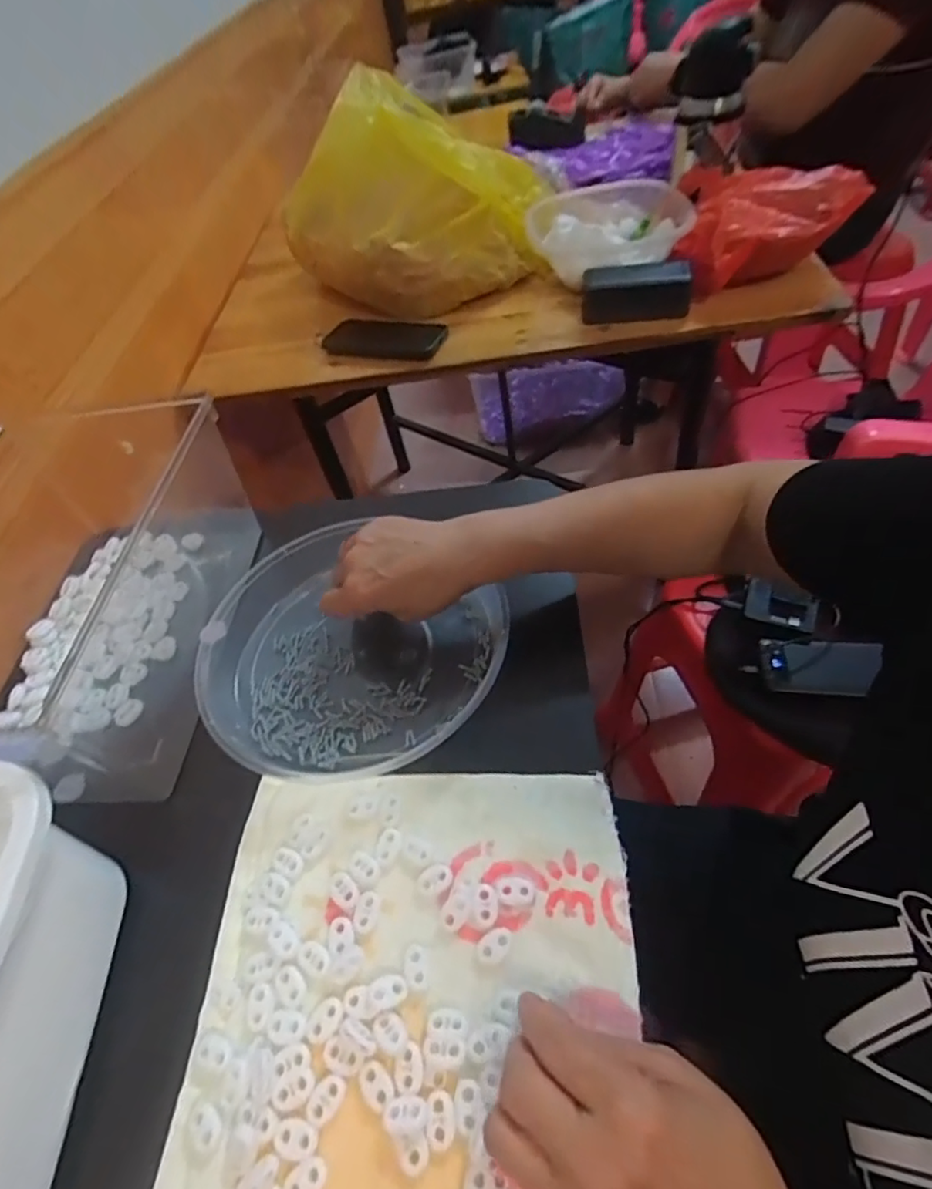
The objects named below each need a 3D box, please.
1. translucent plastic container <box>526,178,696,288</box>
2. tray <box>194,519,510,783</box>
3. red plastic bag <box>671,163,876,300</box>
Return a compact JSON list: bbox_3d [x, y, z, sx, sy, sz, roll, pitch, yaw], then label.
[{"bbox_3d":[0.192,-0.506,0.815,0.200,0.061,0.243,0,52,10],"label":"translucent plastic container"},{"bbox_3d":[-0.099,0.043,0.462,0.245,0.038,0.204,23,55,24],"label":"tray"},{"bbox_3d":[0.371,-0.474,0.745,0.205,0.094,0.227,11,55,18],"label":"red plastic bag"}]

